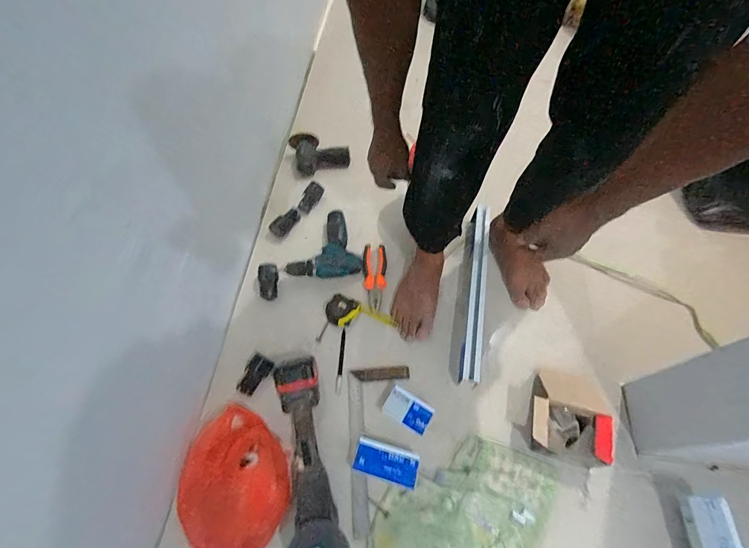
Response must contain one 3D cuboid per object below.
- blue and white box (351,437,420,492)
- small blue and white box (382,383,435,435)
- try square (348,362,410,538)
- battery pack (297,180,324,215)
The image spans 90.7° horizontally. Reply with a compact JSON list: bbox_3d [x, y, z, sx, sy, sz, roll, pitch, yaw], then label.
[{"bbox_3d":[0.021,0.356,0.699,0.115,0.044,0.058,17,59,8],"label":"blue and white box"},{"bbox_3d":[0.068,0.279,0.757,0.096,0.027,0.061,28,61,14],"label":"small blue and white box"},{"bbox_3d":[0.012,0.336,0.739,0.129,0.011,0.302,-1,59,-3],"label":"try square"},{"bbox_3d":[-0.176,-0.212,1.022,0.039,0.028,0.099,20,60,9],"label":"battery pack"}]

